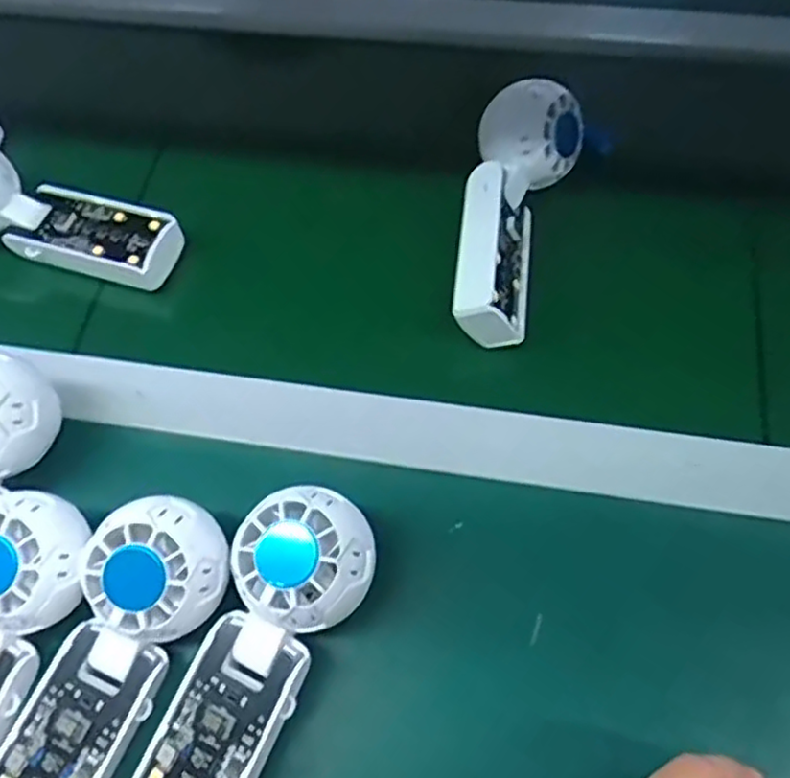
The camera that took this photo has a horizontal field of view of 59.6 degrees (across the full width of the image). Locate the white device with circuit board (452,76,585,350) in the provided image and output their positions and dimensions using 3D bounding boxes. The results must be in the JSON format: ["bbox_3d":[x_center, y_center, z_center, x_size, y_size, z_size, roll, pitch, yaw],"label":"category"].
[{"bbox_3d":[0.071,-0.107,0.409,0.058,0.052,0.158,12,65,8],"label":"white device with circuit board"}]

